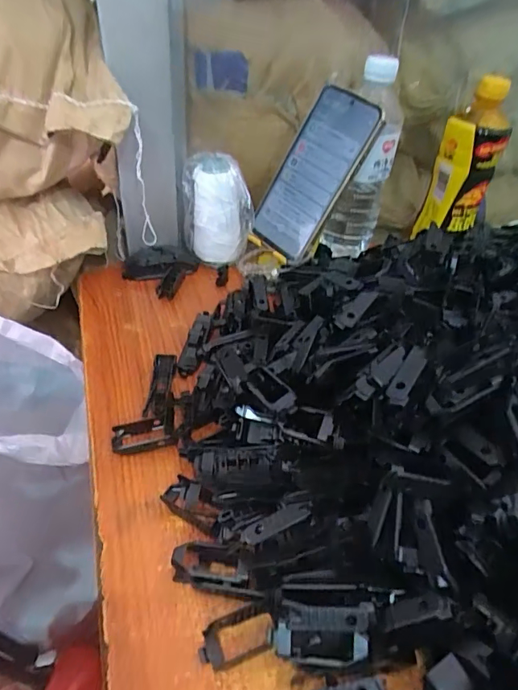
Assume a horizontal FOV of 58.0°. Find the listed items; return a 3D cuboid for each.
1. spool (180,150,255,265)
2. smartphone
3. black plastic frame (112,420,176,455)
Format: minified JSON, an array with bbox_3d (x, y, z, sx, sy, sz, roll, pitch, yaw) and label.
[{"bbox_3d":[-0.045,-0.148,0.514,0.062,0.108,0.051,-15,45,-22],"label":"spool"},{"bbox_3d":[0.055,-0.173,0.483,0.079,0.165,0.014,43,24,29],"label":"smartphone"},{"bbox_3d":[-0.087,0.068,0.351,0.044,0.012,0.022,-8,43,-15],"label":"black plastic frame"}]

